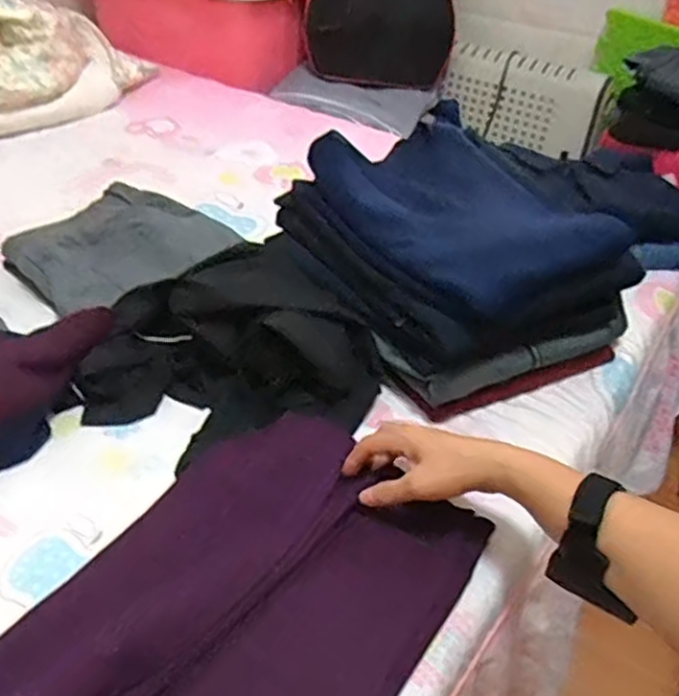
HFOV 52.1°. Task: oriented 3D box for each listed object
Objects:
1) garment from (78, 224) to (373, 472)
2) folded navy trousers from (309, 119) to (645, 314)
[{"bbox_3d":[-0.112,-0.004,0.703,0.276,0.099,0.227,-19,44,-26],"label":"garment"},{"bbox_3d":[0.146,-0.158,0.763,0.261,0.038,0.329,-22,45,-28],"label":"folded navy trousers"}]

